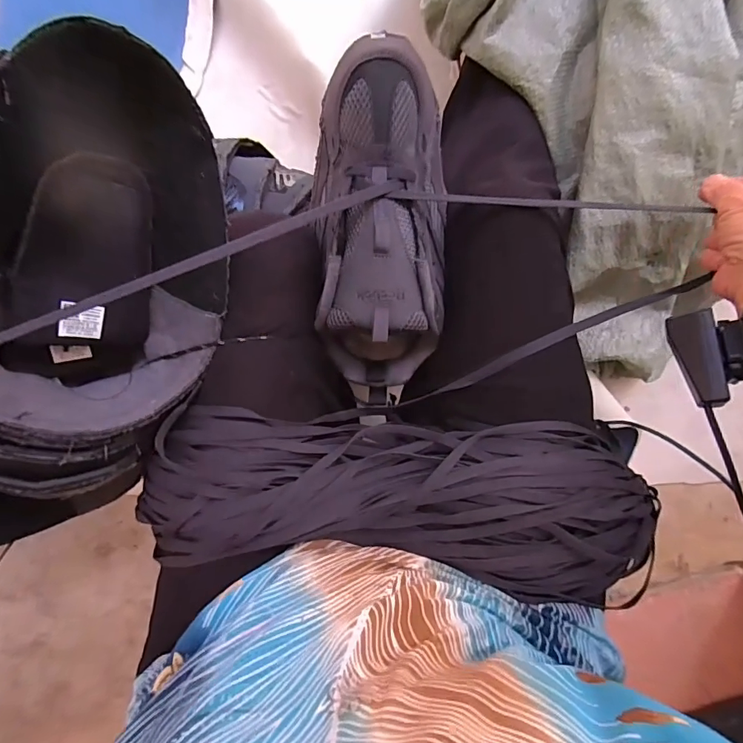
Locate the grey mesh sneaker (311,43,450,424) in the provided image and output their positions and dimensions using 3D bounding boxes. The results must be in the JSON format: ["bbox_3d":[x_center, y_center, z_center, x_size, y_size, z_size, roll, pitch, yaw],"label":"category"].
[{"bbox_3d":[0.008,-0.104,0.352,0.103,0.093,0.267,0,104,1],"label":"grey mesh sneaker"}]

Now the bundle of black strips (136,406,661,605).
[{"bbox_3d":[0.015,0.085,0.330,0.357,0.070,0.110,5,94,1],"label":"bundle of black strips"}]

